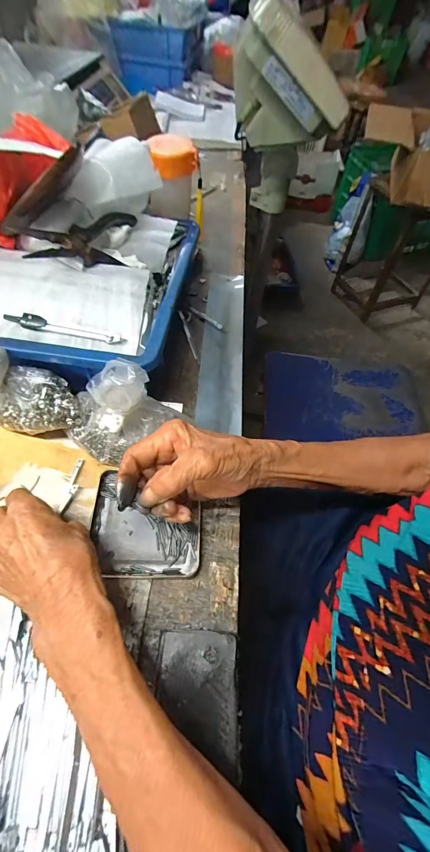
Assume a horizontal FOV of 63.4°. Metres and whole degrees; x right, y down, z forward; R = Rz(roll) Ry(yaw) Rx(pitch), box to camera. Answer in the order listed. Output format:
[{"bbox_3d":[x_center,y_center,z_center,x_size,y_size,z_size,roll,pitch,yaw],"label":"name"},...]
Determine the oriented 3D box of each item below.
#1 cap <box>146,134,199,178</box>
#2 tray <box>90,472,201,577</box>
[{"bbox_3d":[-0.062,-0.392,0.506,0.069,0.040,0.069,-8,57,-9],"label":"cap"},{"bbox_3d":[-0.062,0.088,0.317,0.095,0.009,0.094,1,56,-3],"label":"tray"}]

